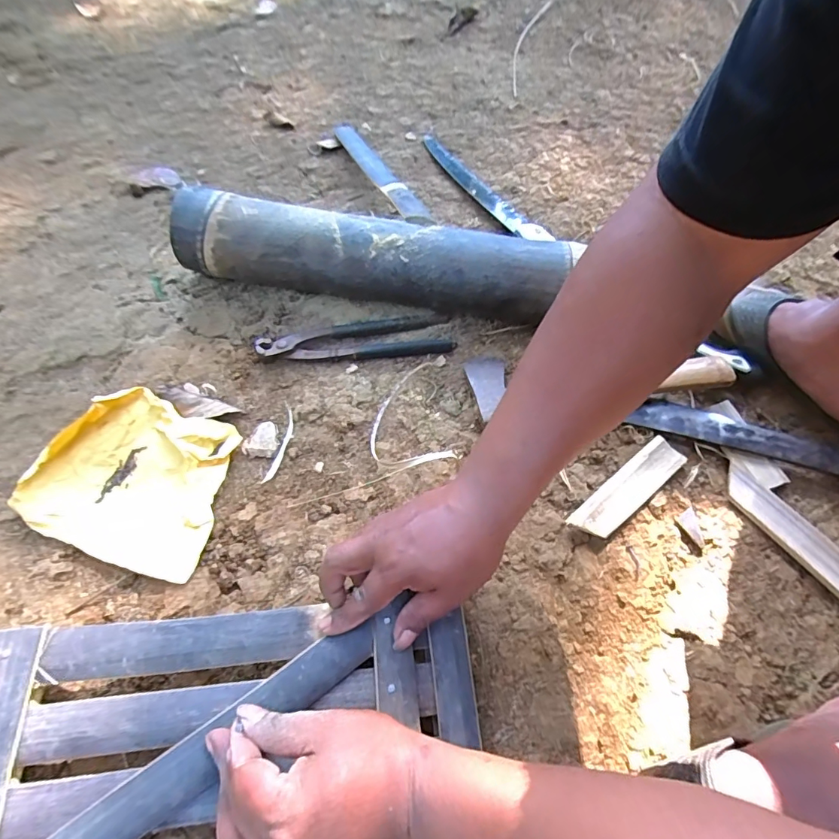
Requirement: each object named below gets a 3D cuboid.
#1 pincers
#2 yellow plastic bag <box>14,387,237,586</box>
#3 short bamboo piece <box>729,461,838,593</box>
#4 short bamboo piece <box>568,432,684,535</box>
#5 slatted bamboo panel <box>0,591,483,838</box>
[{"bbox_3d":[-0.073,-0.095,0.519,0.211,0.018,0.057,-5,60,-6],"label":"pincers"},{"bbox_3d":[-0.258,0.050,0.422,0.171,0.026,0.148,19,60,8],"label":"yellow plastic bag"},{"bbox_3d":[0.345,0.100,0.422,0.035,0.007,0.134,-32,66,-20],"label":"short bamboo piece"},{"bbox_3d":[0.206,0.068,0.446,0.140,0.012,0.036,-34,67,-21],"label":"short bamboo piece"},{"bbox_3d":[-0.130,0.235,0.304,0.336,0.030,0.199,0,59,-3],"label":"slatted bamboo panel"}]

